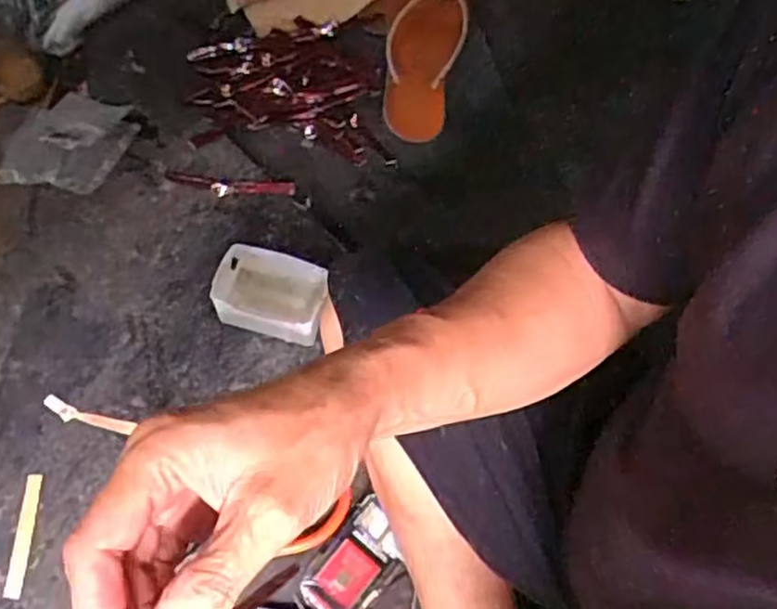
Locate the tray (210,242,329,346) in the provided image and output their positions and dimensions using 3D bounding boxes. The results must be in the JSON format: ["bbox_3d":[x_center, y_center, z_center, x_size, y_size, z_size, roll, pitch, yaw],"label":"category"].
[{"bbox_3d":[-0.110,-0.008,0.686,0.105,0.056,0.066,14,62,4],"label":"tray"}]

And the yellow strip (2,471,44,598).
[{"bbox_3d":[-0.312,0.197,0.615,0.014,0.006,0.100,0,59,-3],"label":"yellow strip"}]

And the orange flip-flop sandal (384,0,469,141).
[{"bbox_3d":[0.041,-0.301,0.843,0.090,0.026,0.227,9,77,3],"label":"orange flip-flop sandal"}]

